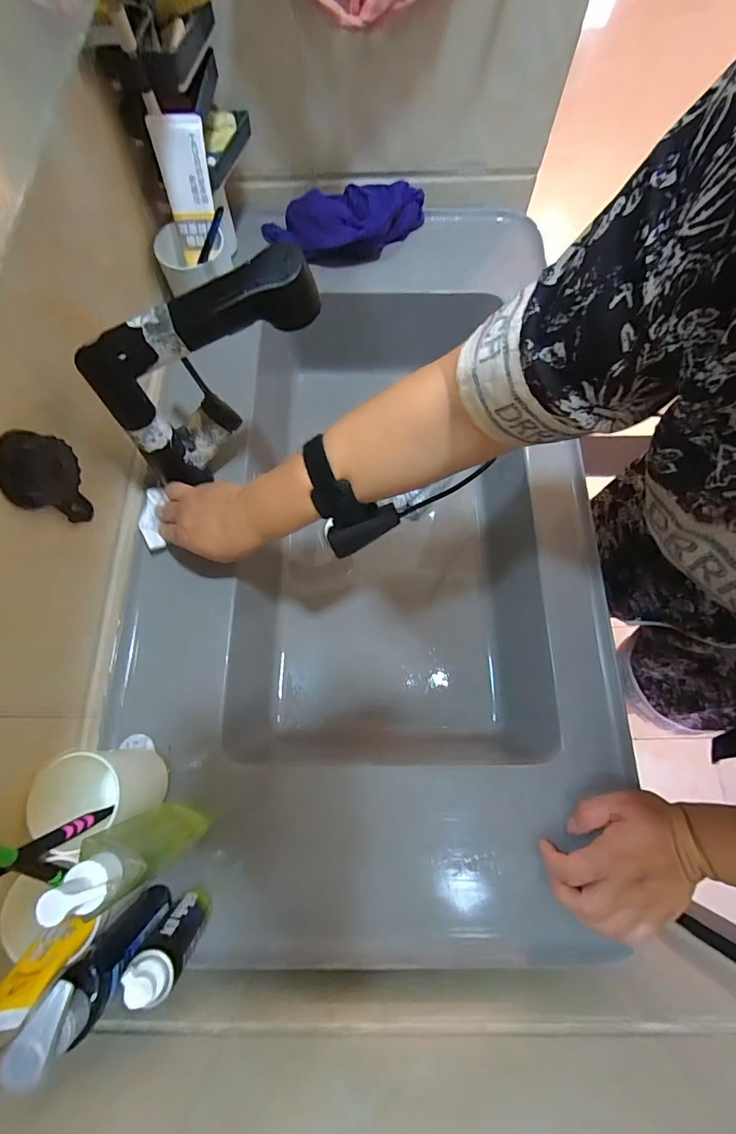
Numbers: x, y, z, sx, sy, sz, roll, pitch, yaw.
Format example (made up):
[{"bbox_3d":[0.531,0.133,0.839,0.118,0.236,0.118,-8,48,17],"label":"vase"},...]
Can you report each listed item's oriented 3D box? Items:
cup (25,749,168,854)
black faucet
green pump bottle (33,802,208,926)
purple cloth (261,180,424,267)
[{"bbox_3d":[-0.216,0.185,0.369,0.061,0.095,0.065,-5,70,-1],"label":"cup"},{"bbox_3d":[-0.141,-0.177,0.407,0.194,0.175,0.068,-23,72,-7],"label":"black faucet"},{"bbox_3d":[-0.159,0.197,0.318,0.051,0.170,0.040,-18,71,-5],"label":"green pump bottle"},{"bbox_3d":[-0.034,-0.476,0.623,0.229,0.060,0.098,-4,70,0],"label":"purple cloth"}]

